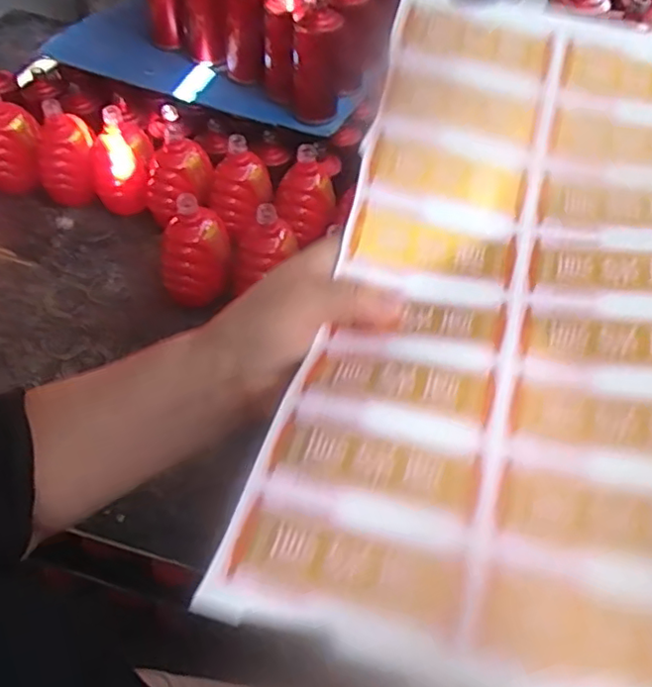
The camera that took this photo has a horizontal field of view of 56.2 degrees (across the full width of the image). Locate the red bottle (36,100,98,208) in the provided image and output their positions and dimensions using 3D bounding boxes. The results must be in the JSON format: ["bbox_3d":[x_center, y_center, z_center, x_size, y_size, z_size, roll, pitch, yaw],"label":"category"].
[{"bbox_3d":[-0.433,-0.309,1.023,0.099,0.152,0.072,-18,55,-16],"label":"red bottle"}]

